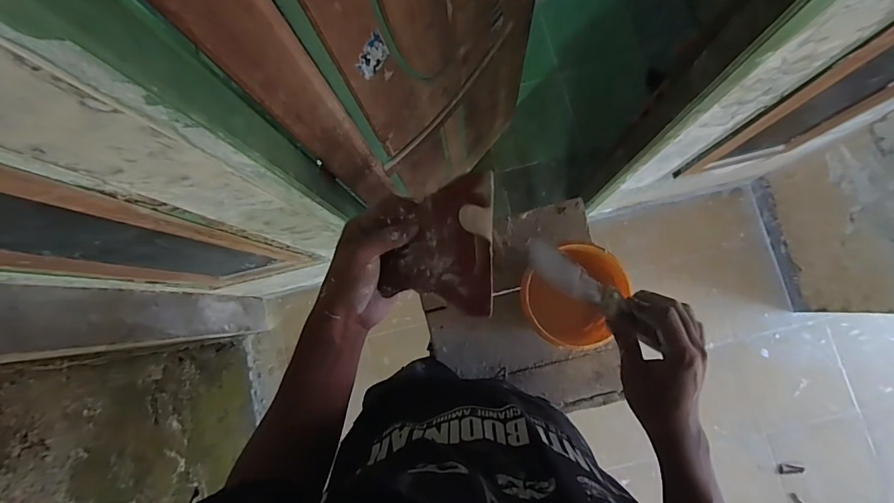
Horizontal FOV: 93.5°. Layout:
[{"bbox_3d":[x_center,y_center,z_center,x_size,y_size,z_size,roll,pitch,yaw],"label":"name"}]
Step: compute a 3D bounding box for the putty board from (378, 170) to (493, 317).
[{"bbox_3d":[-0.007,-0.006,0.368,0.095,0.009,0.118,-2,83,21],"label":"putty board"}]

